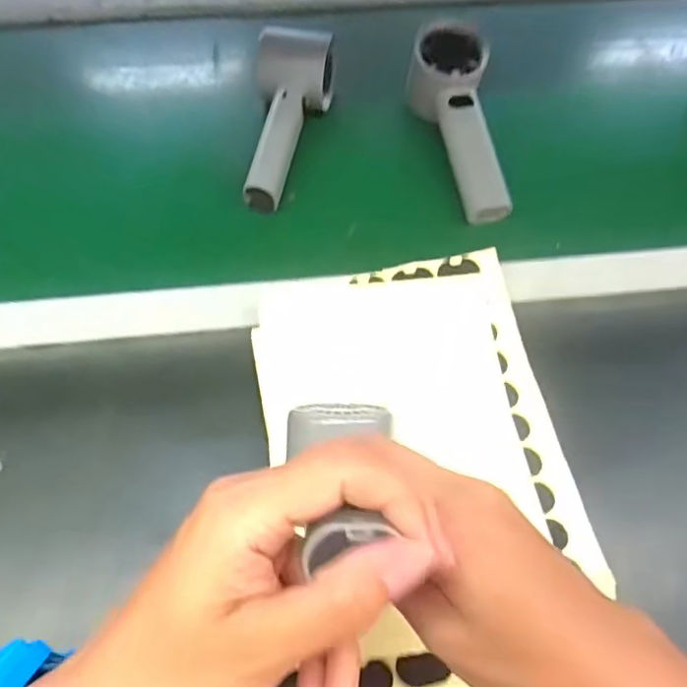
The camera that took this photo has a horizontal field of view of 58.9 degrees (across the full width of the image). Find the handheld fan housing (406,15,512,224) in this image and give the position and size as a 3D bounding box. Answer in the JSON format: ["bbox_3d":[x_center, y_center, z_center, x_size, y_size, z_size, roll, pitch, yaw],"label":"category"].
[{"bbox_3d":[0.087,-0.163,0.464,0.054,0.066,0.155,-5,63,-4],"label":"handheld fan housing"}]

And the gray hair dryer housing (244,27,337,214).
[{"bbox_3d":[-0.039,-0.166,0.463,0.056,0.062,0.139,3,63,0],"label":"gray hair dryer housing"}]

